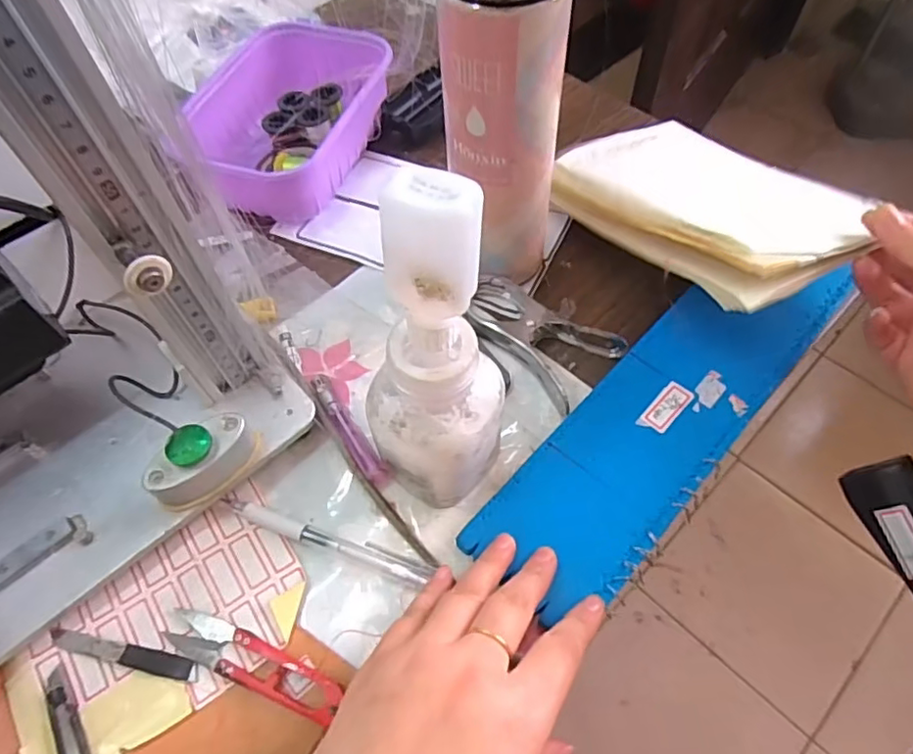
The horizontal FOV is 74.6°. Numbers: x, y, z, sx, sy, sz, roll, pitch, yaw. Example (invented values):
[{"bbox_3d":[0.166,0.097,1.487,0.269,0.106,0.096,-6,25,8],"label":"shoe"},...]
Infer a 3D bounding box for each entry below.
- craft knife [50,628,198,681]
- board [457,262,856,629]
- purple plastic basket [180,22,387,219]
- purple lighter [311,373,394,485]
[{"bbox_3d":[-0.170,0.141,0.305,0.083,0.004,0.010,9,59,8],"label":"craft knife"},{"bbox_3d":[0.130,0.018,0.356,0.282,0.007,0.085,-39,64,-18],"label":"board"},{"bbox_3d":[-0.140,-0.209,0.492,0.149,0.061,0.173,16,61,12],"label":"purple plastic basket"},{"bbox_3d":[-0.065,0.033,0.362,0.013,0.020,0.078,-31,62,-15],"label":"purple lighter"}]

